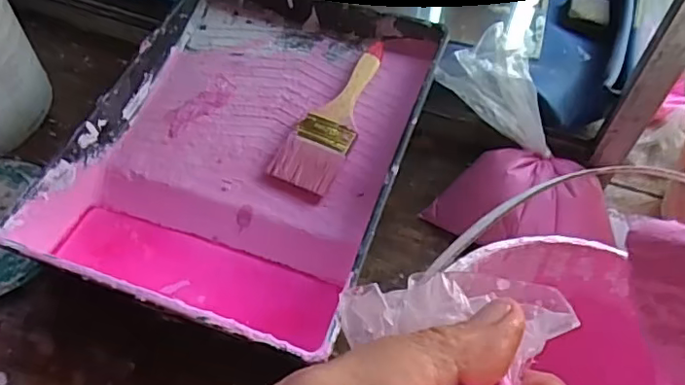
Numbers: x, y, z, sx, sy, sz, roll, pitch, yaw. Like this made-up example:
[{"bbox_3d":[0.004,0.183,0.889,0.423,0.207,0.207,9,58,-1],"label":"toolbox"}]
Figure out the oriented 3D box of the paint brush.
[{"bbox_3d":[-0.002,-0.077,0.542,0.056,0.023,0.174,25,58,13],"label":"paint brush"}]

